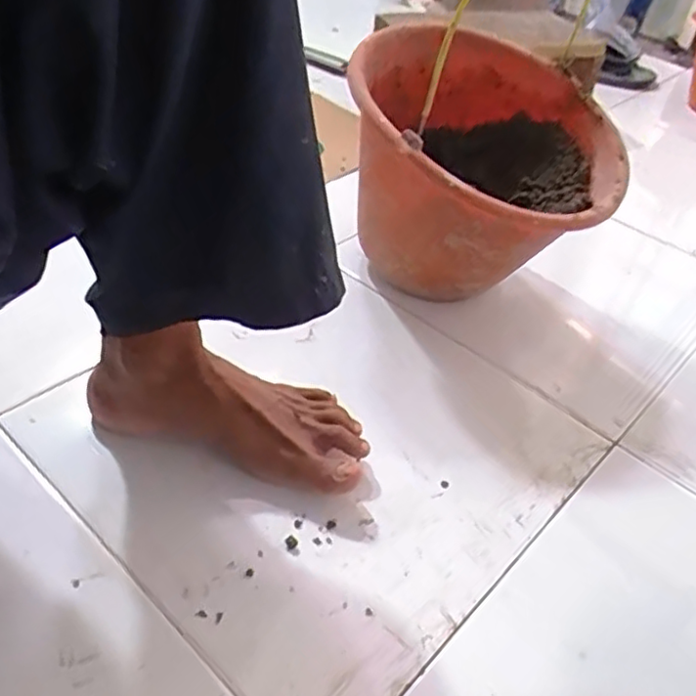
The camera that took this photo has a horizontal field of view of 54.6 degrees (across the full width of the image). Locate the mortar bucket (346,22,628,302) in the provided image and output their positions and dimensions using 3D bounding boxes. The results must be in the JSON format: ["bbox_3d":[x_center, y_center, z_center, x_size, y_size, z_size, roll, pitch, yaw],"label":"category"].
[{"bbox_3d":[0.136,-0.190,0.737,0.279,0.206,0.282,4,42,-4],"label":"mortar bucket"}]

